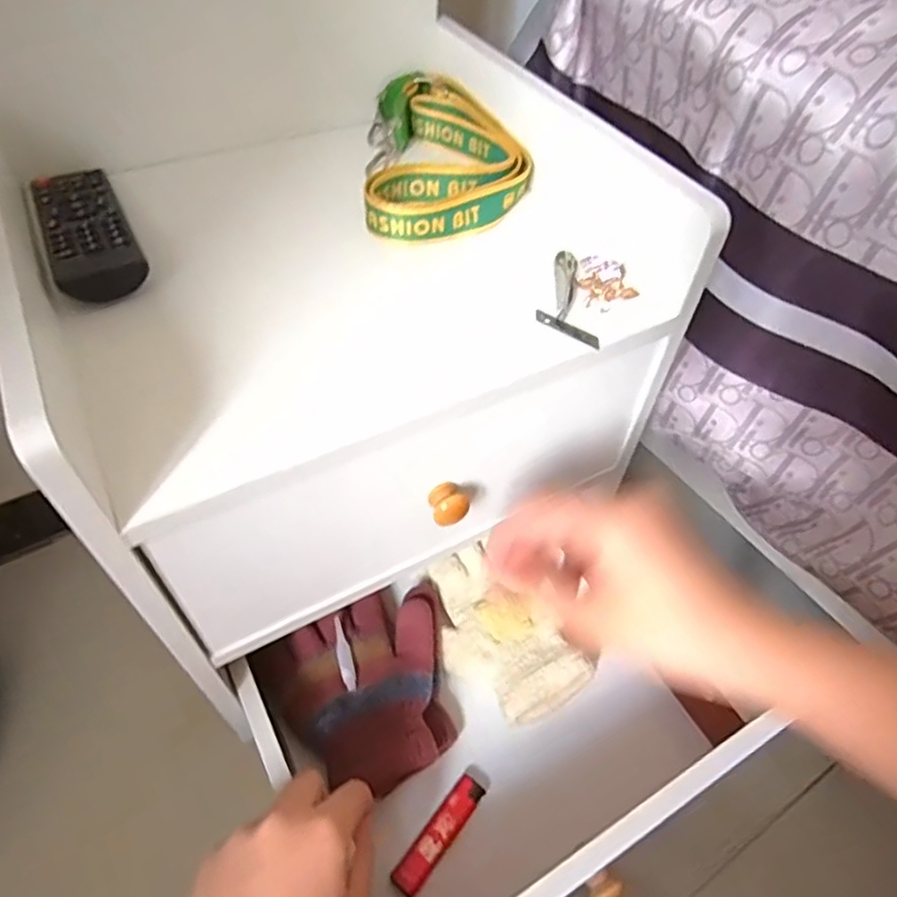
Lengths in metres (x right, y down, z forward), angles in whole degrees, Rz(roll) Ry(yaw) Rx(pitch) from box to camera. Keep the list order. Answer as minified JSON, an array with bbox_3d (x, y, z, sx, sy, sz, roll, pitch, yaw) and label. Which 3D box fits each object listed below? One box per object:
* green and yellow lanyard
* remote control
[{"bbox_3d":[-0.001,-0.199,0.422,0.105,0.028,0.166,-1,51,-4],"label":"green and yellow lanyard"},{"bbox_3d":[-0.208,-0.128,0.357,0.044,0.016,0.128,-23,56,-20],"label":"remote control"}]

